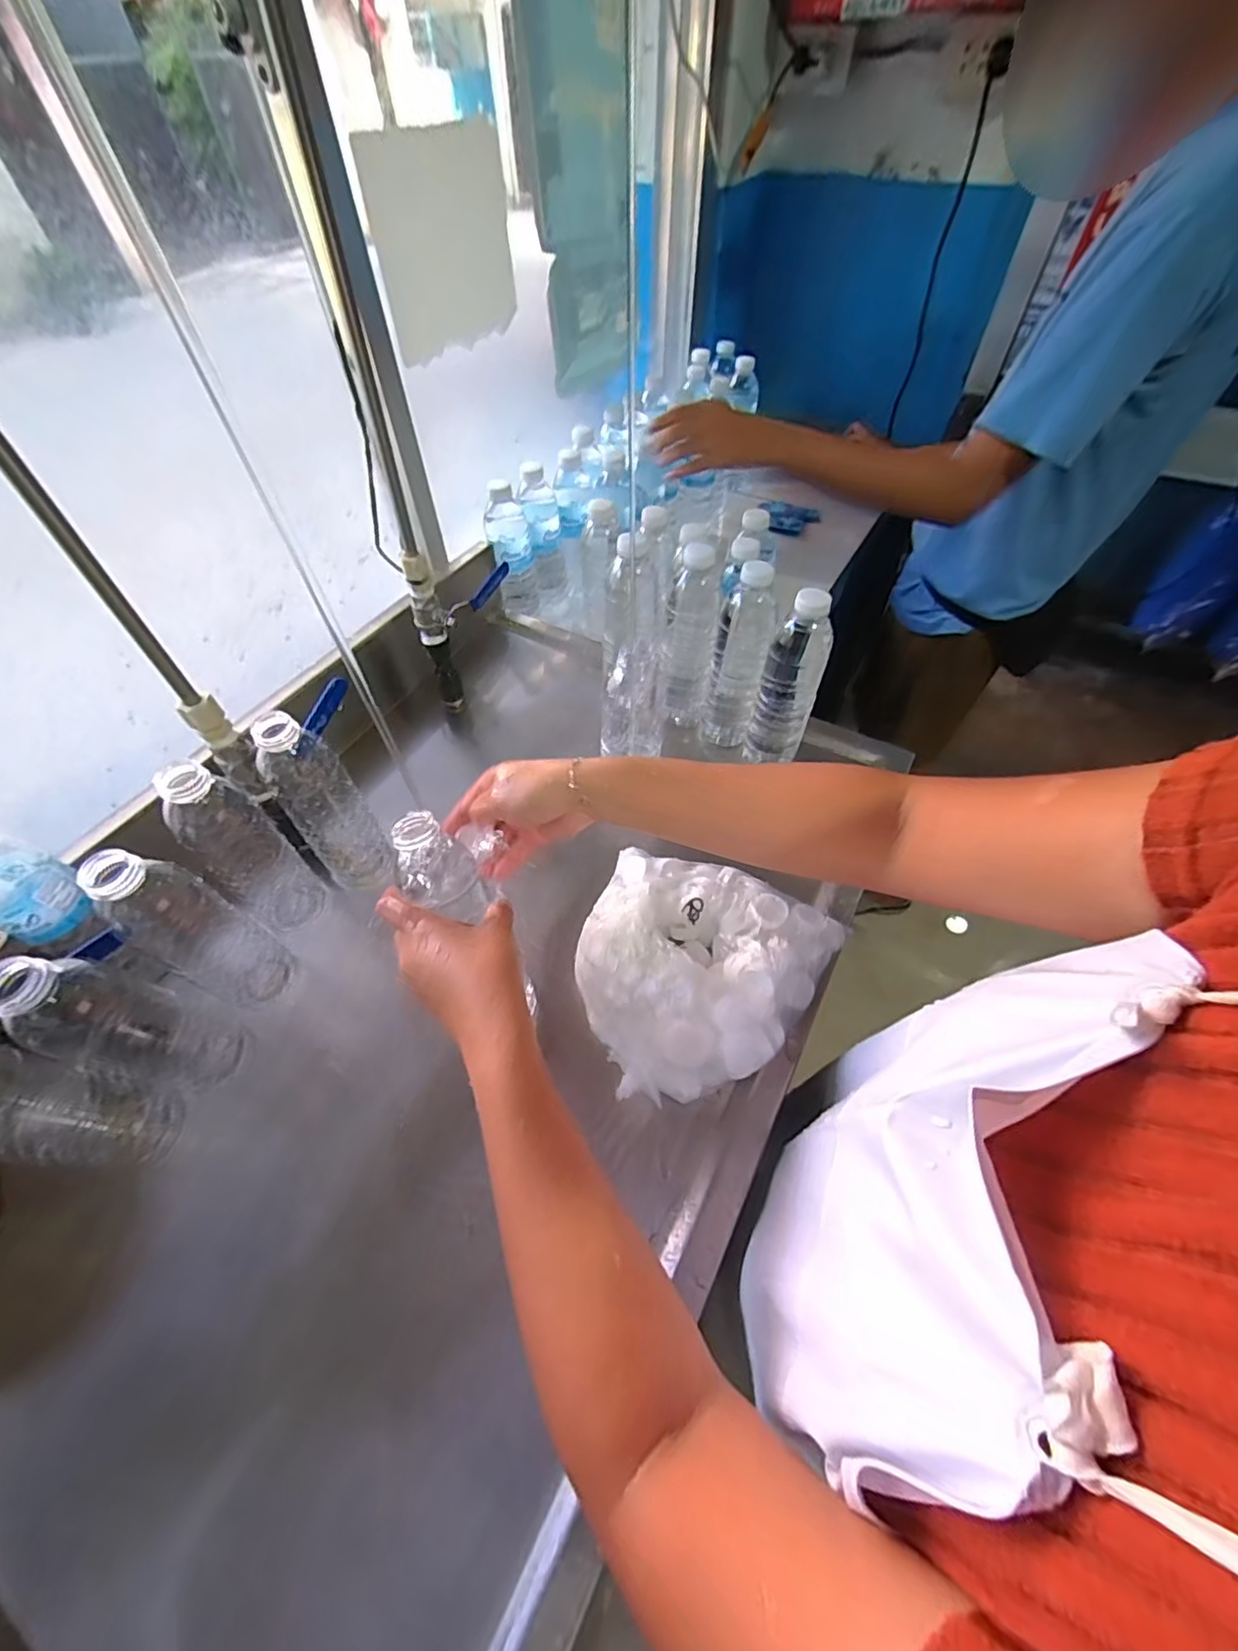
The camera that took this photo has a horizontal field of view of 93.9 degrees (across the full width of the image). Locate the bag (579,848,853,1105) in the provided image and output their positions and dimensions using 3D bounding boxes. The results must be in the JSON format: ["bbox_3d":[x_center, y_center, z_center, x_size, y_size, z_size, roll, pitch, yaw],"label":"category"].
[{"bbox_3d":[0.066,0.127,0.497,0.214,0.089,0.213,17,56,13],"label":"bag"}]

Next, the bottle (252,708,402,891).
[{"bbox_3d":[-0.277,-0.017,0.533,0.074,0.213,0.062,38,63,25],"label":"bottle"}]

